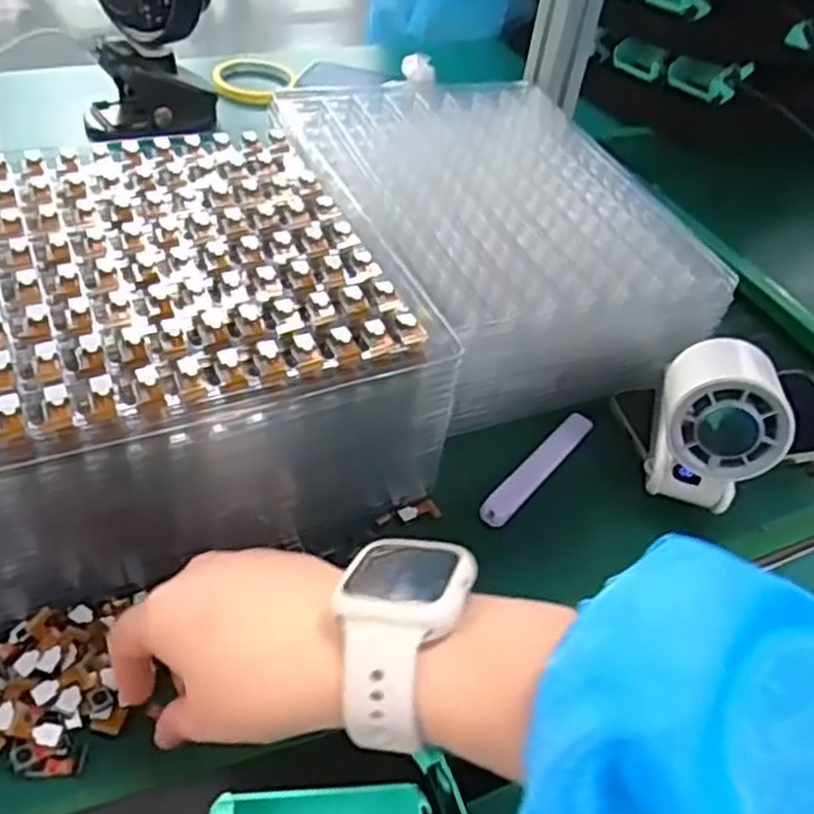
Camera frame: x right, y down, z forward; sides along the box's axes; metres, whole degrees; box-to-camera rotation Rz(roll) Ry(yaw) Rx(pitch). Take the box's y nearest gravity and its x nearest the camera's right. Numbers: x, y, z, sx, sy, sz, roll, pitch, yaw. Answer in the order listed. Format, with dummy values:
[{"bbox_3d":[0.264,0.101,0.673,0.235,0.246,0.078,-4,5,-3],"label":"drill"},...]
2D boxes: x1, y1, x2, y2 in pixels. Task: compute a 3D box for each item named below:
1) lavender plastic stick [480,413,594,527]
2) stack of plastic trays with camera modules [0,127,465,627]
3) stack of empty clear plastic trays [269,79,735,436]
[{"bbox_3d":[0.078,0.035,0.463,0.018,0.011,0.107,33,50,21],"label":"lavender plastic stick"},{"bbox_3d":[-0.148,-0.027,0.411,0.284,0.115,0.222,-13,50,-21],"label":"stack of plastic trays with camera modules"},{"bbox_3d":[0.062,-0.131,0.564,0.236,0.089,0.286,-13,50,-21],"label":"stack of empty clear plastic trays"}]

